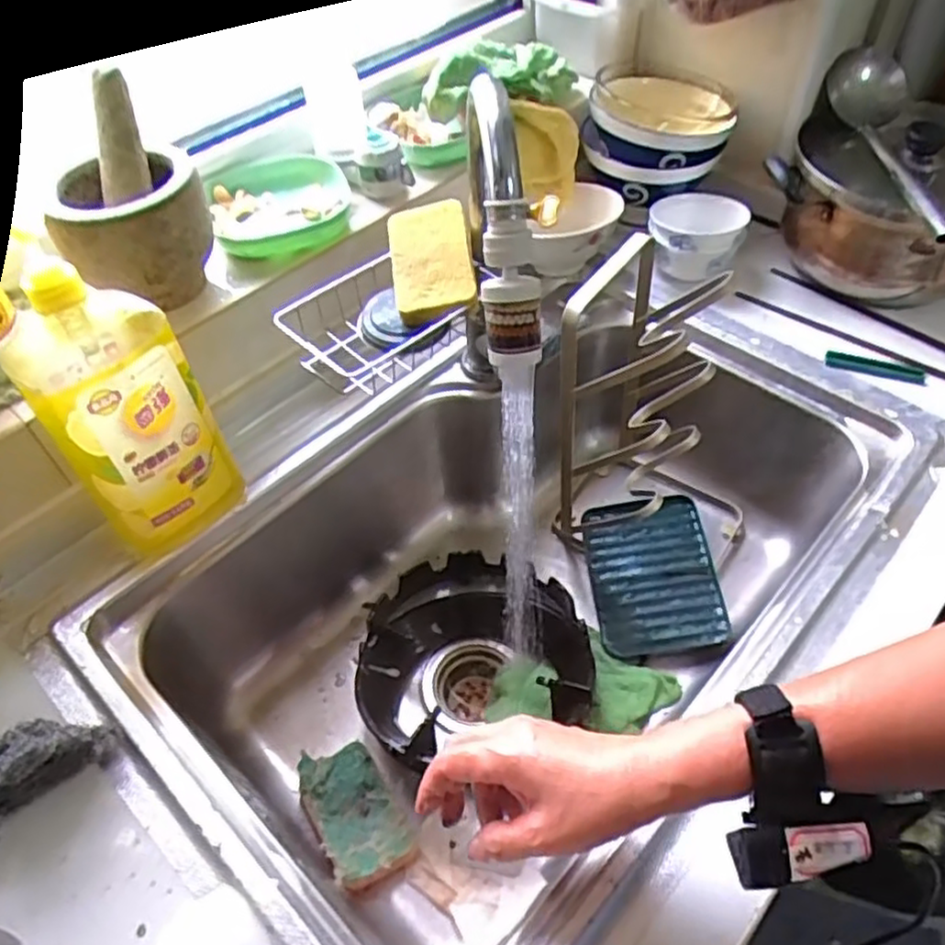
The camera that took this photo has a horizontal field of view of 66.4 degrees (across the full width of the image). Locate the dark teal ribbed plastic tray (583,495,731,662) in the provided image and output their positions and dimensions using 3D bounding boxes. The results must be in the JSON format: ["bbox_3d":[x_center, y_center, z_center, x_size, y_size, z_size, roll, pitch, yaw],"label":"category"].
[{"bbox_3d":[0.196,0.110,0.787,0.129,0.019,0.173,-8,61,6],"label":"dark teal ribbed plastic tray"}]

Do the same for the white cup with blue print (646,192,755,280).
[{"bbox_3d":[0.255,-0.271,0.829,0.106,0.060,0.102,-2,49,2],"label":"white cup with blue print"}]

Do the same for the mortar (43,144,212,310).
[{"bbox_3d":[-0.277,-0.202,0.619,0.106,0.104,0.100,-14,49,-9],"label":"mortar"}]

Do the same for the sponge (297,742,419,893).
[{"bbox_3d":[-0.107,0.302,0.646,0.073,0.032,0.124,-28,54,-20],"label":"sponge"}]

